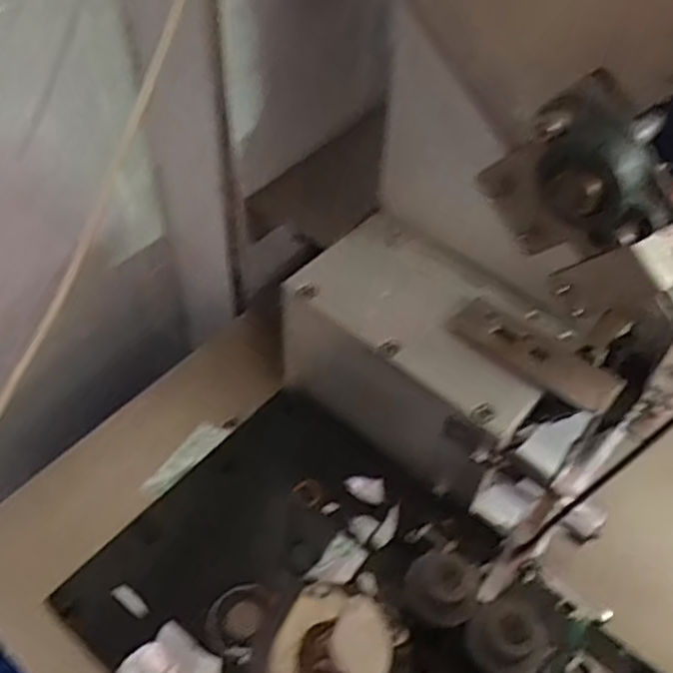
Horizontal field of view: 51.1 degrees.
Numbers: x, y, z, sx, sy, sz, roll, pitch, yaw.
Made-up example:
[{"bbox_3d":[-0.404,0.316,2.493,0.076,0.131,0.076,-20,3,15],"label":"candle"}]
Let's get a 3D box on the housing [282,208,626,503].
[{"bbox_3d":[0.082,0.023,0.552,0.238,0.114,0.133,35,57,23],"label":"housing"}]

